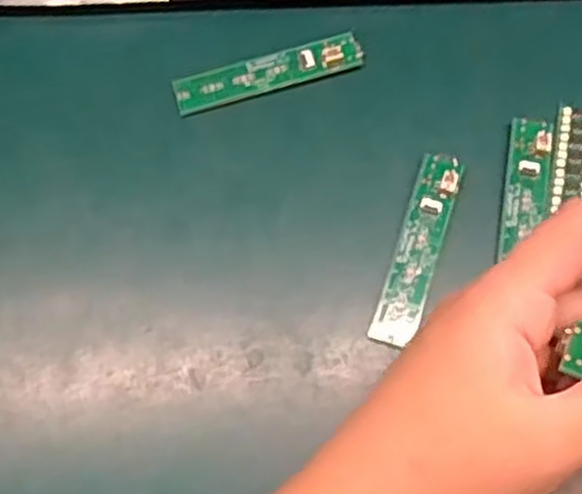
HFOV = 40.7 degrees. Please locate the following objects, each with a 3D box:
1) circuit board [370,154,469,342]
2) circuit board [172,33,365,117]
[{"bbox_3d":[0.053,0.000,0.317,0.019,0.009,0.082,18,74,7],"label":"circuit board"},{"bbox_3d":[-0.010,-0.078,0.345,0.083,0.007,0.018,-17,73,-4],"label":"circuit board"}]

